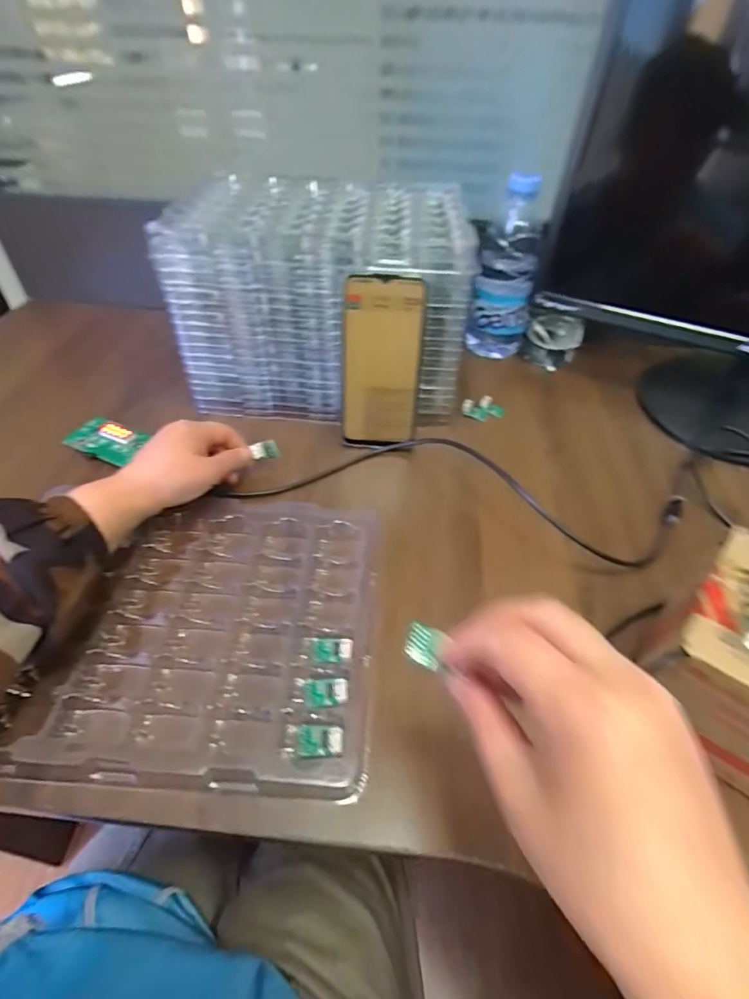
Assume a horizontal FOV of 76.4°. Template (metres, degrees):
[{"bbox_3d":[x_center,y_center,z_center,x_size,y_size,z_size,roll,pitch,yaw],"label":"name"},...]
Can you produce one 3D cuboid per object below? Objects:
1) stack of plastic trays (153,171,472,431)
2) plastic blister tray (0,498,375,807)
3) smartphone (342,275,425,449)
[{"bbox_3d":[-0.048,-0.210,0.516,0.278,0.192,0.192,3,46,0],"label":"stack of plastic trays"},{"bbox_3d":[-0.113,0.086,0.341,0.218,0.020,0.215,2,47,2],"label":"plastic blister tray"},{"bbox_3d":[0.006,-0.123,0.448,0.072,0.157,0.013,4,37,3],"label":"smartphone"}]

